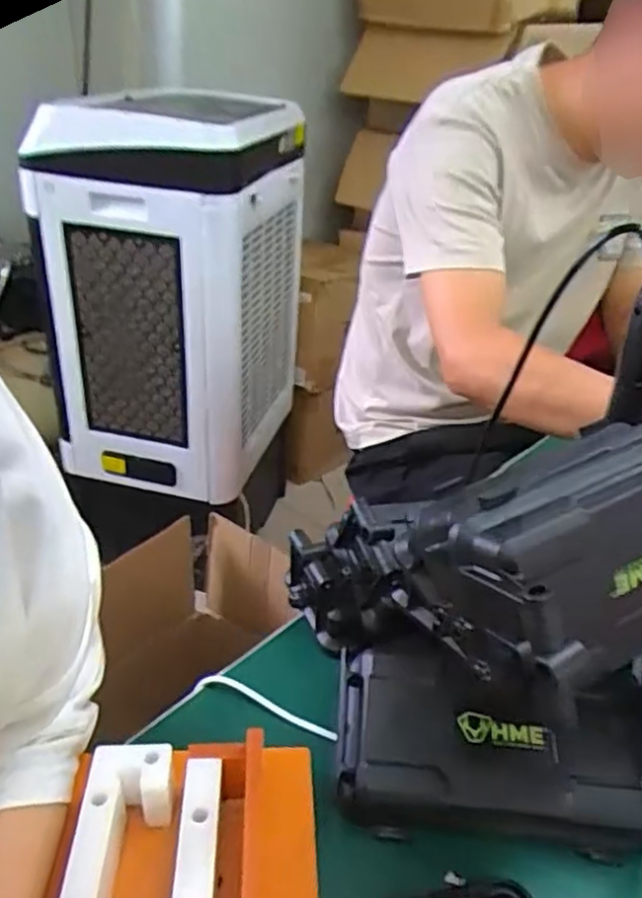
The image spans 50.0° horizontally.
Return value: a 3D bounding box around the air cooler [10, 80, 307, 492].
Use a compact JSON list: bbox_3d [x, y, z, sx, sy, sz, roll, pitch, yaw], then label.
[{"bbox_3d":[-0.272,-0.345,1.434,0.392,0.718,0.606,9,32,8],"label":"air cooler"}]

